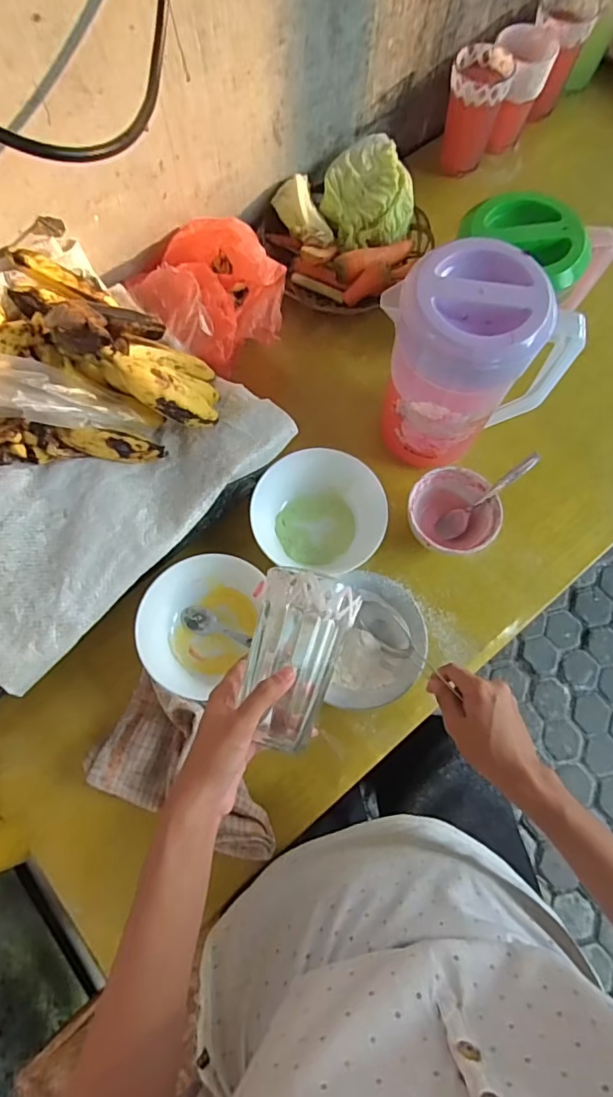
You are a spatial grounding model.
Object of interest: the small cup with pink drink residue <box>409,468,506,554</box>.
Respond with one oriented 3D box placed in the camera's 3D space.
[{"bbox_3d":[0.156,-0.035,0.590,0.095,0.064,0.088,0,74,-1],"label":"small cup with pink drink residue"}]

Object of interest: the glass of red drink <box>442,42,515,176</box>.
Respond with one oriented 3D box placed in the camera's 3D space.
[{"bbox_3d":[0.225,-0.596,0.727,0.073,0.114,0.081,15,74,3],"label":"glass of red drink"}]

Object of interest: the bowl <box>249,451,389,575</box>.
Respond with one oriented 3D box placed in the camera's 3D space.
[{"bbox_3d":[0.015,-0.040,0.595,0.142,0.051,0.128,14,74,3],"label":"bowl"}]

